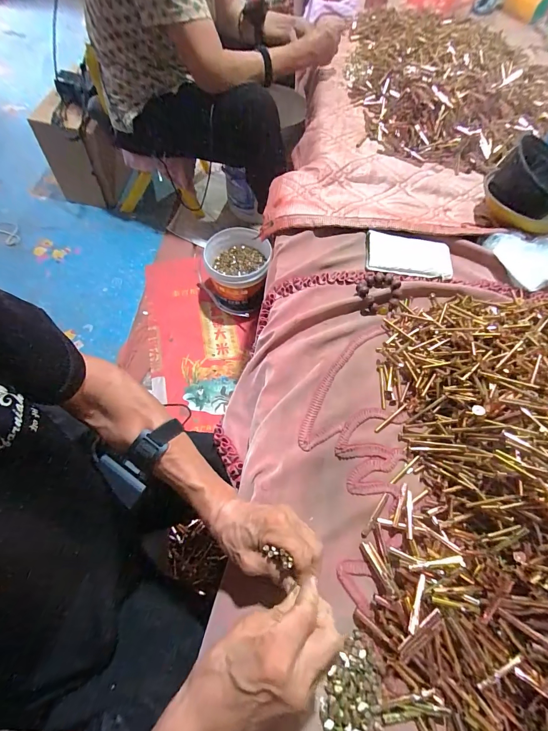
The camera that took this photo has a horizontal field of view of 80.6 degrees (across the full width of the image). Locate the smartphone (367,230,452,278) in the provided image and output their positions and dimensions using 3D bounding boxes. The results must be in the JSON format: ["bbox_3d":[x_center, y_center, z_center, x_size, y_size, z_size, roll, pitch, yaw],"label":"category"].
[{"bbox_3d":[0.258,-0.209,0.618,0.161,0.012,0.086,9,64,0],"label":"smartphone"}]

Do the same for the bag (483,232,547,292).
[{"bbox_3d":[0.523,-0.193,0.615,0.235,0.043,0.093,21,64,7],"label":"bag"}]

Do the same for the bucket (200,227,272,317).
[{"bbox_3d":[-0.135,-0.304,1.077,0.215,0.198,0.212,2,64,-3],"label":"bucket"}]

